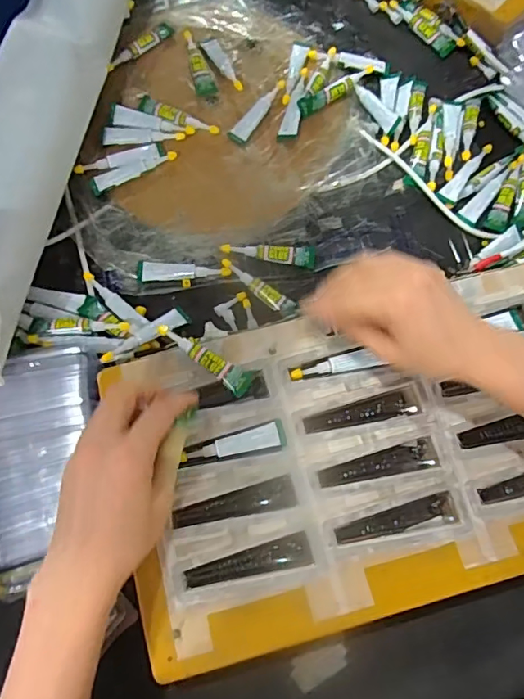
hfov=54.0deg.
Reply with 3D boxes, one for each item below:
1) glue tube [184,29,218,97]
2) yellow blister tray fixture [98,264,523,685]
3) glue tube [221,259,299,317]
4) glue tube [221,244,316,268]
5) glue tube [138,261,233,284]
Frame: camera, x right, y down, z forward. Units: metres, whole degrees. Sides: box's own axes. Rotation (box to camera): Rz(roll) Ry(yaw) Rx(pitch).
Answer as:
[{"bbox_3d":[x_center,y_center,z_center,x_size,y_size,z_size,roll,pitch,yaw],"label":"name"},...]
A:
[{"bbox_3d":[-0.063,-0.284,0.504,0.020,0.009,0.088,-15,76,-5],"label":"glue tube"},{"bbox_3d":[0.081,0.079,0.399,0.366,0.040,0.222,-14,76,-5],"label":"yellow blister tray fixture"},{"bbox_3d":[-0.002,-0.054,0.450,0.078,0.011,0.017,39,78,8],"label":"glue tube"},{"bbox_3d":[0.006,-0.084,0.459,0.083,0.011,0.017,1,75,-1],"label":"glue tube"},{"bbox_3d":[-0.070,-0.070,0.458,0.081,0.007,0.019,-1,74,-1],"label":"glue tube"}]

